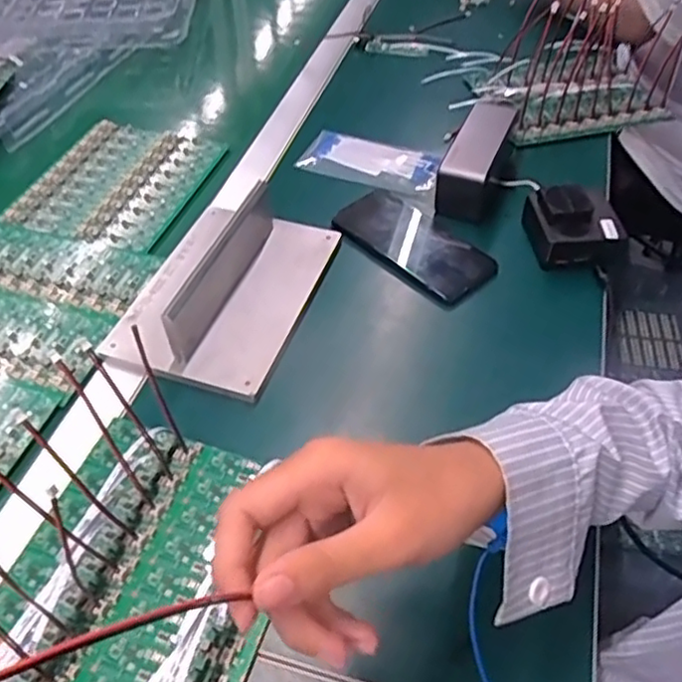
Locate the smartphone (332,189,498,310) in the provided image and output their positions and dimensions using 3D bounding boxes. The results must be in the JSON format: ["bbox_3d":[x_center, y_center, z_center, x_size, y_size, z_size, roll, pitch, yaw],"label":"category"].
[{"bbox_3d":[0.069,-0.092,0.598,0.148,0.011,0.074,36,59,29],"label":"smartphone"}]

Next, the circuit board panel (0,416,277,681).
[{"bbox_3d":[-0.123,0.132,0.385,0.162,0.059,0.194,14,52,12],"label":"circuit board panel"}]

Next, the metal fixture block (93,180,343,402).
[{"bbox_3d":[-0.099,-0.055,0.550,0.139,0.054,0.196,16,52,13],"label":"metal fixture block"}]

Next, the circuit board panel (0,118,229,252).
[{"bbox_3d":[-0.232,-0.168,0.679,0.162,0.008,0.182,14,51,15],"label":"circuit board panel"}]

